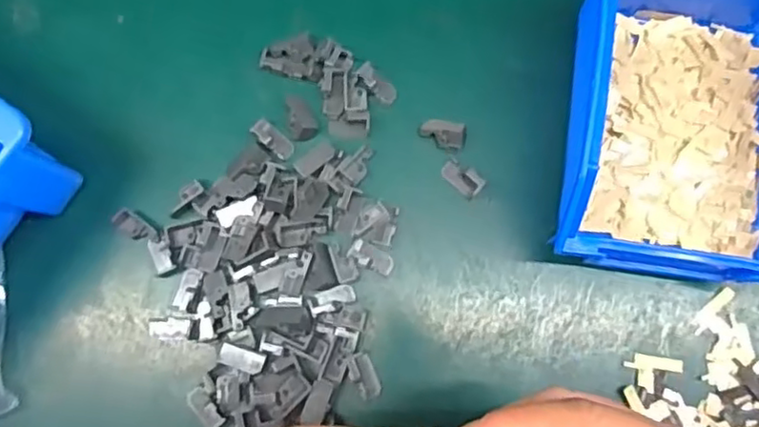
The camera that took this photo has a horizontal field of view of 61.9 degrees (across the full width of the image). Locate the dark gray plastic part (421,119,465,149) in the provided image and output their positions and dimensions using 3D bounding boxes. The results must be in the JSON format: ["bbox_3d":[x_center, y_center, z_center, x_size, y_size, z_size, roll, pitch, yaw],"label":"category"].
[{"bbox_3d":[0.031,-0.039,0.311,0.021,0.010,0.012,6,78,2],"label":"dark gray plastic part"}]

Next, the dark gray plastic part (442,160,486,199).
[{"bbox_3d":[0.040,-0.017,0.308,0.021,0.012,0.009,36,80,8],"label":"dark gray plastic part"}]

